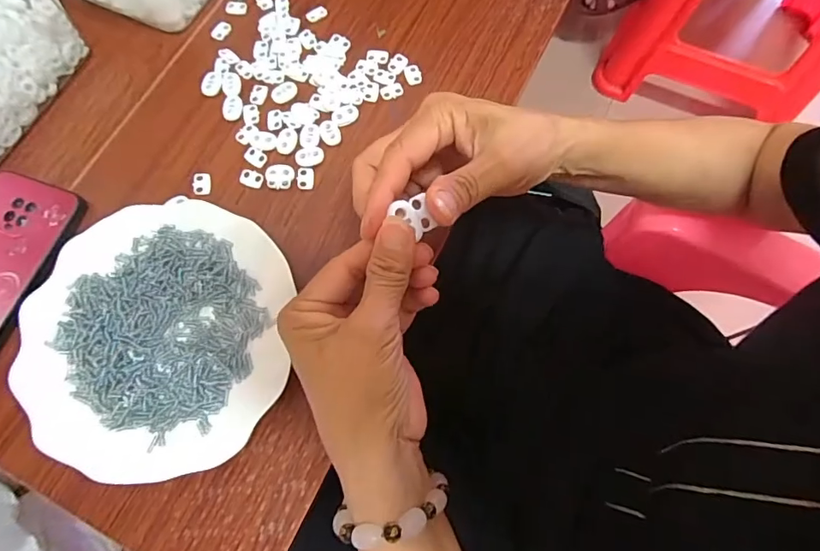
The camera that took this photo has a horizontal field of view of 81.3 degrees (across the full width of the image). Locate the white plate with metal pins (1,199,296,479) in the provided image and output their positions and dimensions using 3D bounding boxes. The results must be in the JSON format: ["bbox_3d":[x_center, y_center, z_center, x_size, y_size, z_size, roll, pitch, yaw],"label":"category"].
[{"bbox_3d":[-0.173,0.038,0.326,0.174,0.020,0.179,0,72,1],"label":"white plate with metal pins"}]

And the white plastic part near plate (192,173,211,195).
[{"bbox_3d":[-0.166,-0.073,0.380,0.014,0.004,0.019,-7,72,-1],"label":"white plastic part near plate"}]

